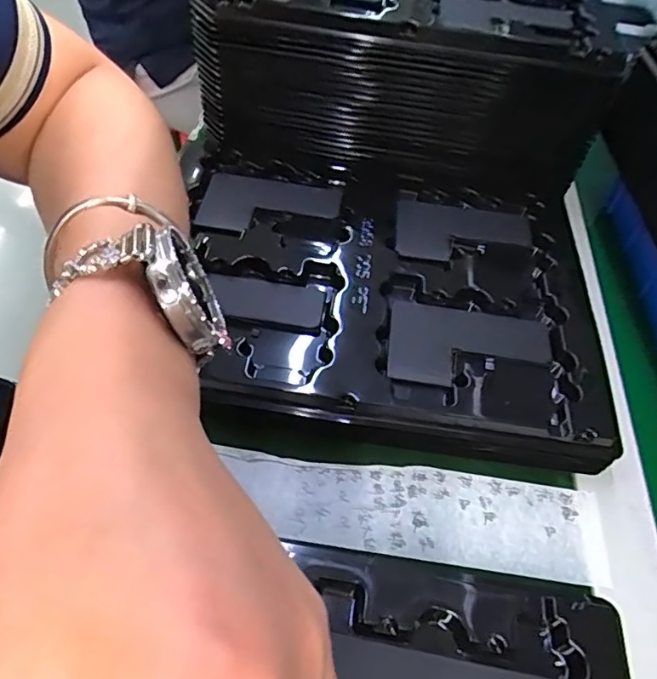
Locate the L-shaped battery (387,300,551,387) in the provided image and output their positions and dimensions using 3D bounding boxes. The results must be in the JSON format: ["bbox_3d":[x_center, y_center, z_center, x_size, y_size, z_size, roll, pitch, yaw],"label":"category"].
[{"bbox_3d":[0.082,0.005,0.319,0.093,0.004,0.057,9,52,1],"label":"L-shaped battery"}]

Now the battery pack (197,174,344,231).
[{"bbox_3d":[-0.042,-0.094,0.385,0.097,0.010,0.062,7,52,0],"label":"battery pack"}]

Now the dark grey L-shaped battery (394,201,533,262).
[{"bbox_3d":[0.094,-0.075,0.380,0.095,0.010,0.062,10,52,2],"label":"dark grey L-shaped battery"}]

